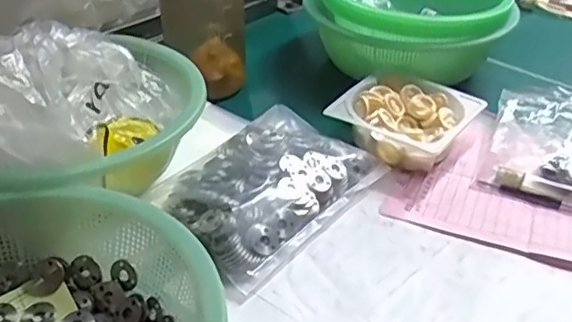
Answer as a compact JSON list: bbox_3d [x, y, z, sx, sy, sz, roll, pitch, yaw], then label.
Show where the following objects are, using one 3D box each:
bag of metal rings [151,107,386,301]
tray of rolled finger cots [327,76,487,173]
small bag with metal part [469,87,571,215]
[{"bbox_3d":[-0.015,0.011,0.398,0.104,0.023,0.148,25,42,30],"label":"bag of metal rings"},{"bbox_3d":[0.090,-0.031,0.453,0.089,0.033,0.088,24,41,29],"label":"tray of rolled finger cots"},{"bbox_3d":[0.188,-0.013,0.433,0.076,0.035,0.109,17,38,21],"label":"small bag with metal part"}]

